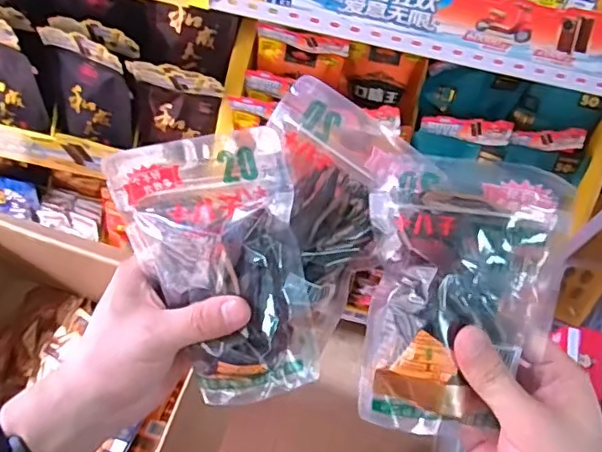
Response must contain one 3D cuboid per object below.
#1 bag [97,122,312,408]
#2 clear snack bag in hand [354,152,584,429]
[{"bbox_3d":[-0.052,0.027,0.355,0.108,0.026,0.159,-9,96,12],"label":"bag"},{"bbox_3d":[0.096,0.043,0.335,0.108,0.025,0.159,4,95,1],"label":"clear snack bag in hand"}]

